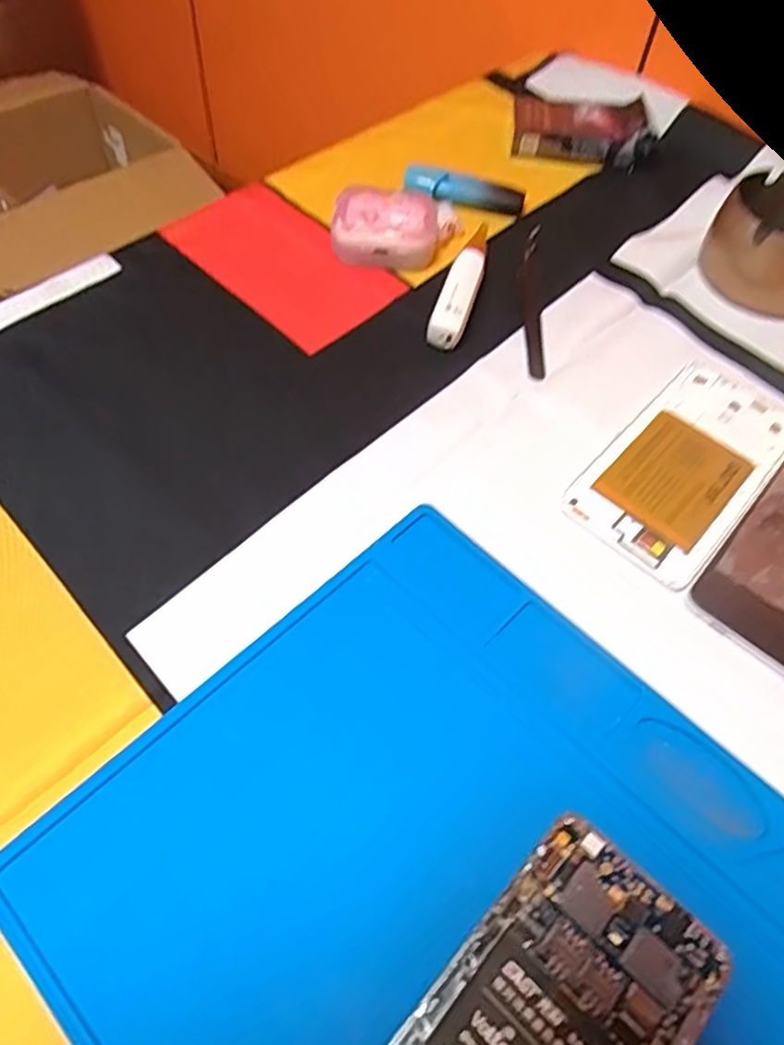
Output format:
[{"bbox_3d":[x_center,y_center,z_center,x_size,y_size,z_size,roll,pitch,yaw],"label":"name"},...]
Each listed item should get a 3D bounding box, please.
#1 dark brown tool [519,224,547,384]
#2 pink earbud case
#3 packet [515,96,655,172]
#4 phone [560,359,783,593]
[{"bbox_3d":[0.085,-0.135,0.410,0.012,0.013,0.118,4,57,-1],"label":"dark brown tool"},{"bbox_3d":[-0.004,-0.187,0.435,0.066,0.030,0.044,2,57,-2],"label":"pink earbud case"},{"bbox_3d":[0.144,-0.298,0.518,0.102,0.025,0.054,9,57,2],"label":"packet"},{"bbox_3d":[0.153,-0.032,0.351,0.070,0.004,0.144,39,63,20],"label":"phone"}]

